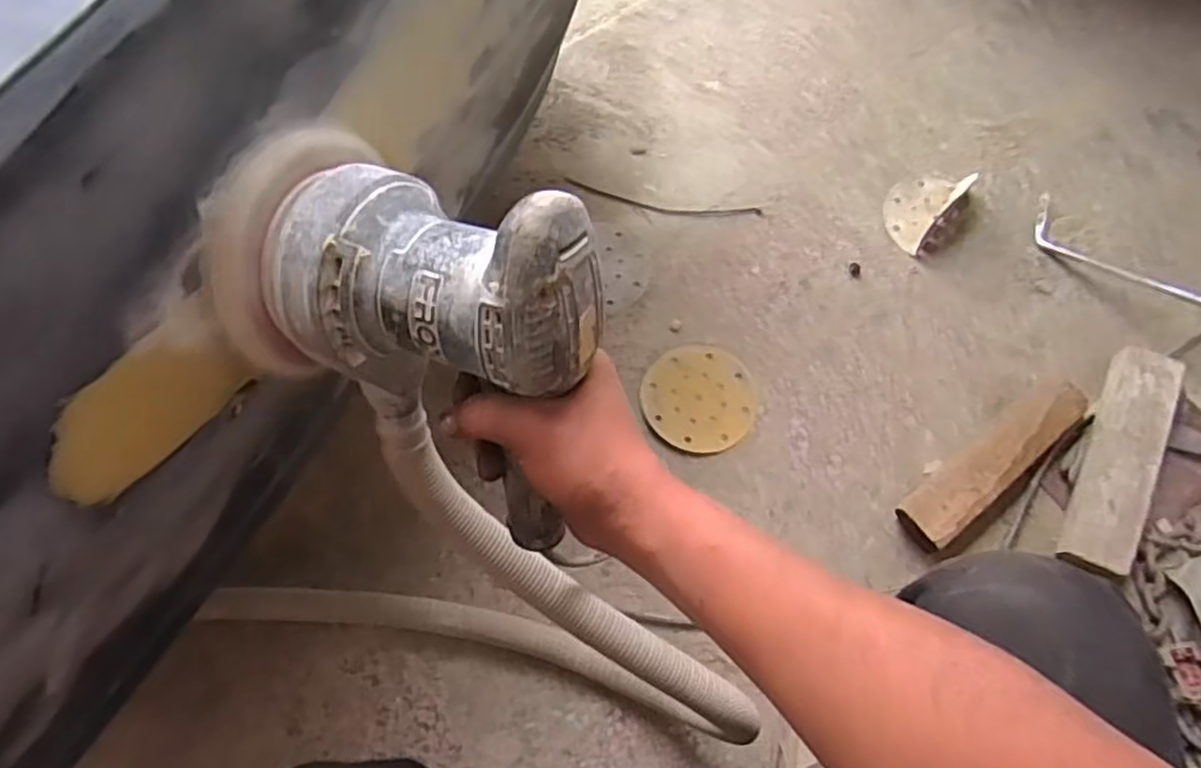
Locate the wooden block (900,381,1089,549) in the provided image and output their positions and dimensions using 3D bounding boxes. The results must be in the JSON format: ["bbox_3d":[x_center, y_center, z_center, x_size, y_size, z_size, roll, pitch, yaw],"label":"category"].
[{"bbox_3d":[0.466,0.094,0.860,0.274,0.061,0.072,-35,70,-11],"label":"wooden block"}]

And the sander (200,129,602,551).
[{"bbox_3d":[-0.095,-0.035,0.407,0.187,0.169,0.128,26,70,14],"label":"sander"}]

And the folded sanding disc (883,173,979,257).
[{"bbox_3d":[0.445,-0.252,1.011,0.098,0.049,0.130,36,74,16],"label":"folded sanding disc"}]

